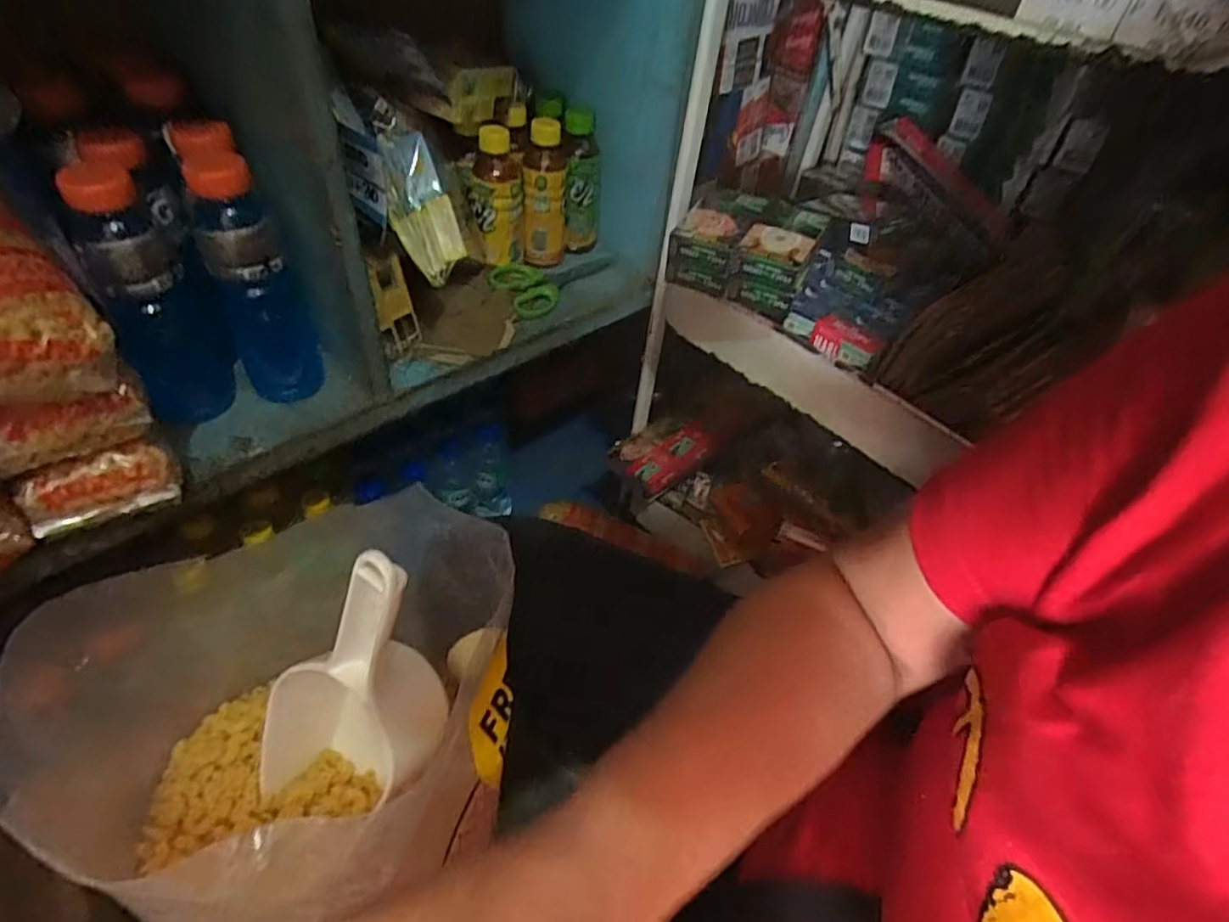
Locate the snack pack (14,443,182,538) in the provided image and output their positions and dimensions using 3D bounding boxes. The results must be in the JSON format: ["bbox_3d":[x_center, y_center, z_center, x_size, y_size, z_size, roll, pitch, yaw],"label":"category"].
[{"bbox_3d":[-0.339,0.017,0.423,0.081,0.044,0.022,-27,54,-28],"label":"snack pack"}]

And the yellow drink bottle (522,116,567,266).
[{"bbox_3d":[-0.074,-0.285,0.682,0.042,0.131,0.054,3,45,-3],"label":"yellow drink bottle"}]

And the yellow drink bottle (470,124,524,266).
[{"bbox_3d":[-0.119,-0.272,0.654,0.048,0.126,0.052,0,46,-6],"label":"yellow drink bottle"}]

